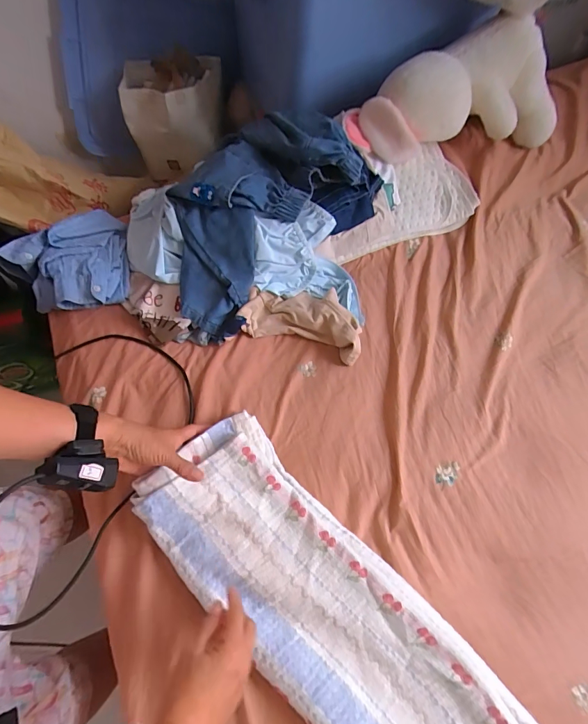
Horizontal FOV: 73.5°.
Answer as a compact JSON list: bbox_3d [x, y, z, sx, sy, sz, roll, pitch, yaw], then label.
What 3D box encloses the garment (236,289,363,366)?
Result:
[{"bbox_3d":[0.015,-0.070,0.624,0.193,0.040,0.101,15,69,7],"label":"garment"}]

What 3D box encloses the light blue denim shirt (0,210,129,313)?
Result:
[{"bbox_3d":[-0.381,-0.180,0.669,0.179,0.048,0.208,-10,68,-3],"label":"light blue denim shirt"}]

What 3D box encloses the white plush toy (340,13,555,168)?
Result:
[{"bbox_3d":[0.273,-0.462,0.708,0.378,0.147,0.163,-16,69,-5],"label":"white plush toy"}]

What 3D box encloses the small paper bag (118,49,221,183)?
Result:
[{"bbox_3d":[-0.287,-0.605,0.982,0.219,0.219,0.160,4,68,3],"label":"small paper bag"}]

